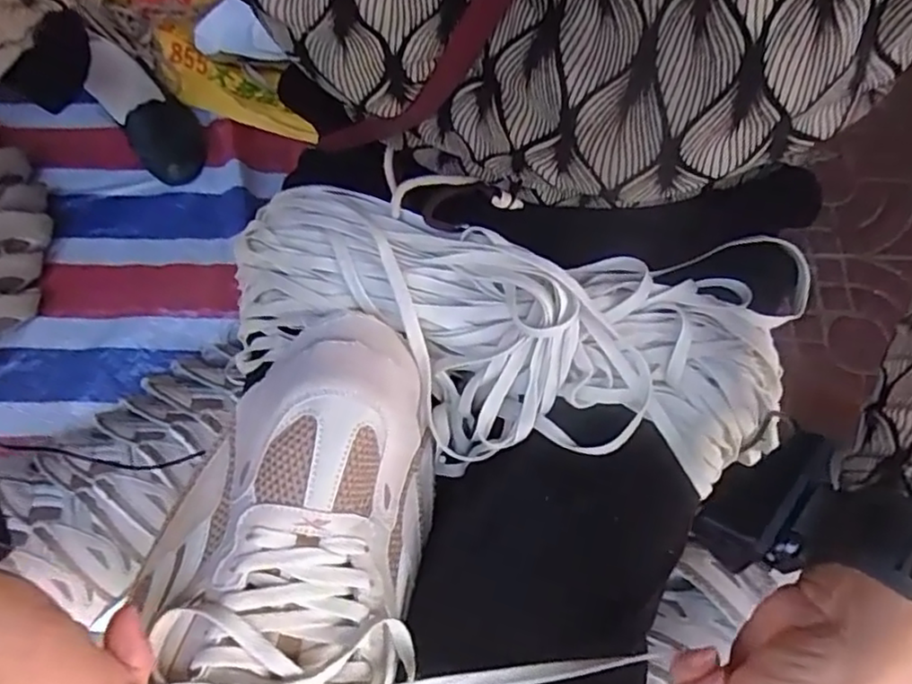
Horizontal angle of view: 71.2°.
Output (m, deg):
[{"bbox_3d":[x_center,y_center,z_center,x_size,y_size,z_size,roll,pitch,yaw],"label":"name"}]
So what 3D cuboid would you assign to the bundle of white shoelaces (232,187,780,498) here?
[{"bbox_3d":[0.022,-0.004,0.364,0.338,0.072,0.129,18,71,8],"label":"bundle of white shoelaces"}]

